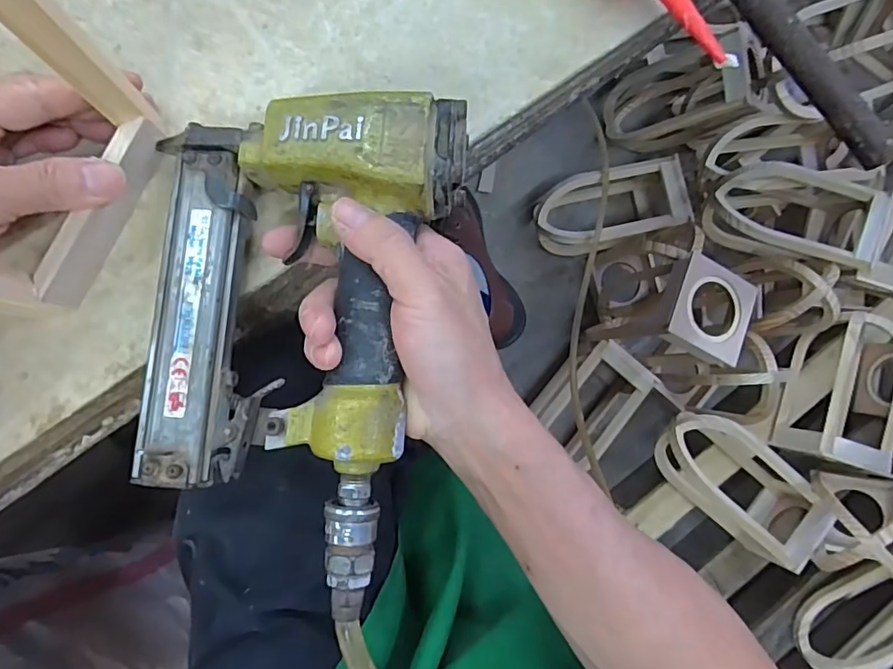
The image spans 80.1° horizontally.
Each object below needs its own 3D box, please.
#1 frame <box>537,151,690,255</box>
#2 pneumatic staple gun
[{"bbox_3d":[0.289,-0.225,0.964,0.253,0.132,0.131,-15,88,-7],"label":"frame"},{"bbox_3d":[-0.071,-0.021,0.246,0.133,0.041,0.185,9,85,-6],"label":"pneumatic staple gun"}]

